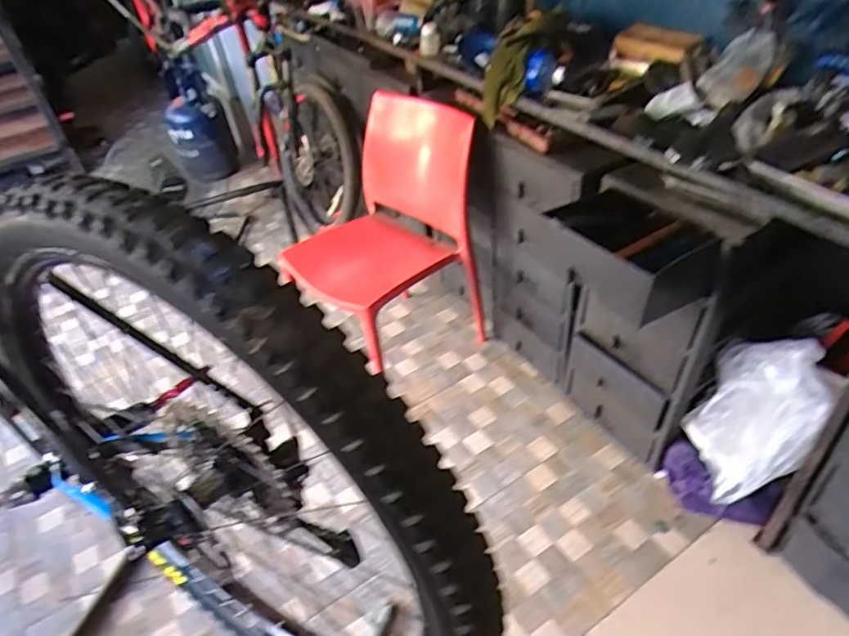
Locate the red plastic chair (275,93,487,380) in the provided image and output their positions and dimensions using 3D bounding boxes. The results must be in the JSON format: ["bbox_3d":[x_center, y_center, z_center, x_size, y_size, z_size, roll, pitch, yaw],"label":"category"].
[{"bbox_3d":[-0.128,-0.216,1.836,0.454,0.766,0.536,29,53,35],"label":"red plastic chair"}]

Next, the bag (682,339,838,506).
[{"bbox_3d":[0.719,0.207,1.281,0.228,0.355,0.275,19,48,28],"label":"bag"}]

